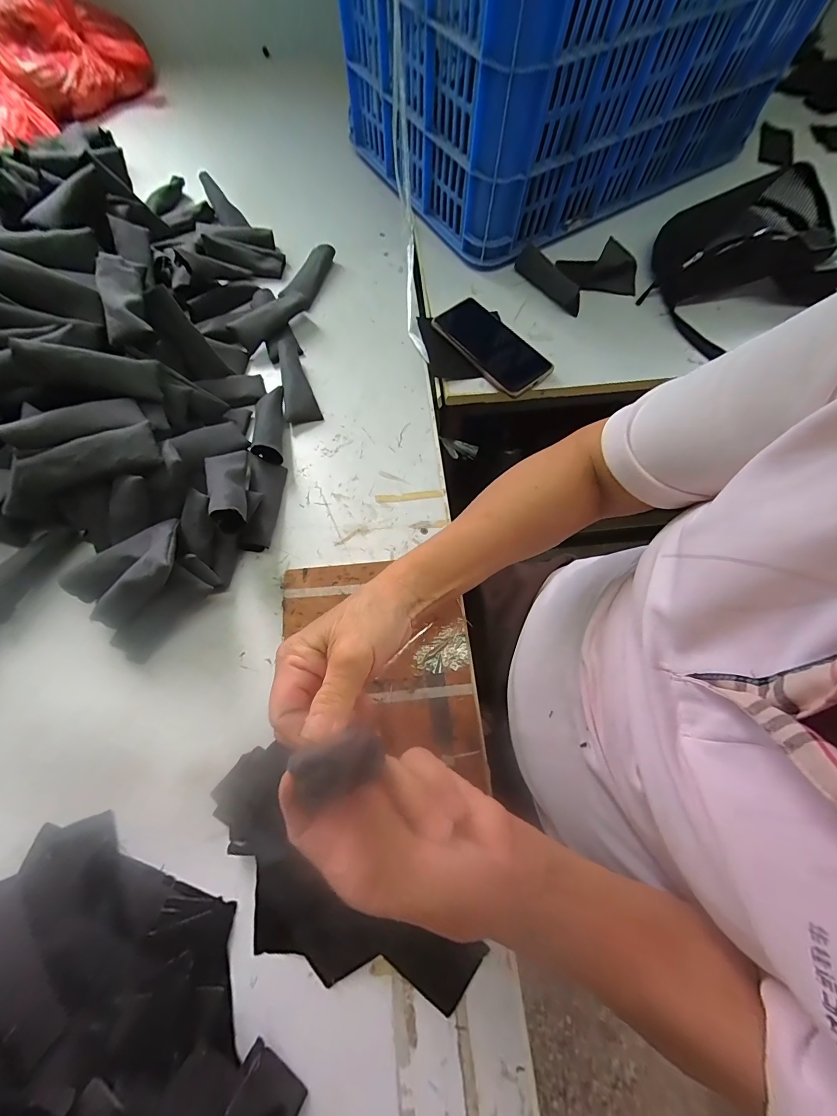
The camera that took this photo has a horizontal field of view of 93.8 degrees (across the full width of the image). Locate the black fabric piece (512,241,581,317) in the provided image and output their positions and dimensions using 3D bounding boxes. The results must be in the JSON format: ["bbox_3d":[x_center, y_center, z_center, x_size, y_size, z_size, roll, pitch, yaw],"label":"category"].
[{"bbox_3d":[0.185,-0.390,0.549,0.045,0.018,0.124,-39,75,-13],"label":"black fabric piece"}]

